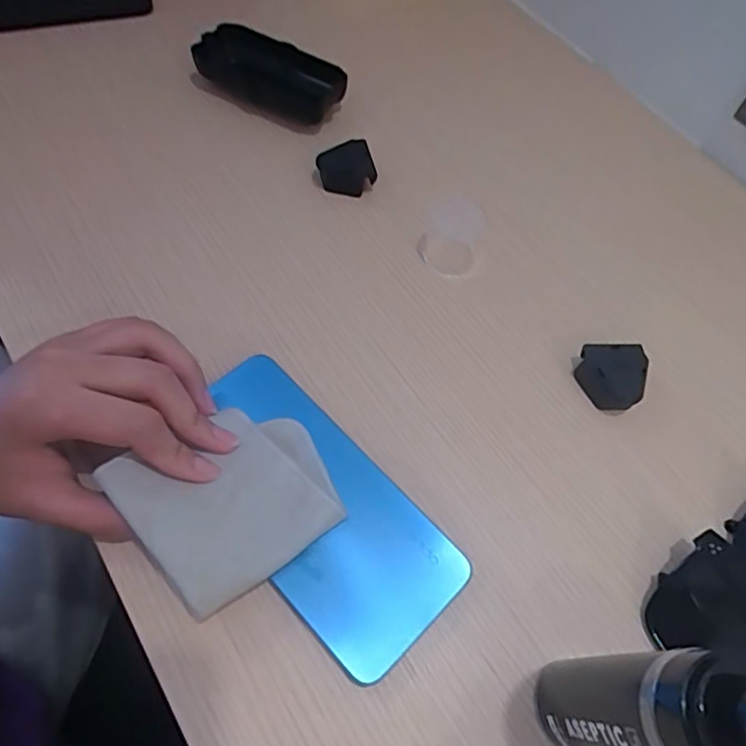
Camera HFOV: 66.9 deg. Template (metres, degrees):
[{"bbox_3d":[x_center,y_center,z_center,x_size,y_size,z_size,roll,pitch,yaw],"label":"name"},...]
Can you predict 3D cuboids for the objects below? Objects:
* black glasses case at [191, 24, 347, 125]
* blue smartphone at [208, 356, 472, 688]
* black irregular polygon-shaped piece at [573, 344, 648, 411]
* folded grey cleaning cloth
[{"bbox_3d":[-0.077,-0.224,0.424,0.108,0.032,0.040,24,63,9],"label":"black glasses case"},{"bbox_3d":[-0.031,0.064,0.279,0.074,0.010,0.159,-39,71,-21],"label":"blue smartphone"},{"bbox_3d":[0.138,0.002,0.323,0.036,0.022,0.036,3,62,-2],"label":"black irregular polygon-shaped piece"},{"bbox_3d":[-0.064,0.056,0.262,0.086,0.023,0.080,-36,70,-20],"label":"folded grey cleaning cloth"}]

